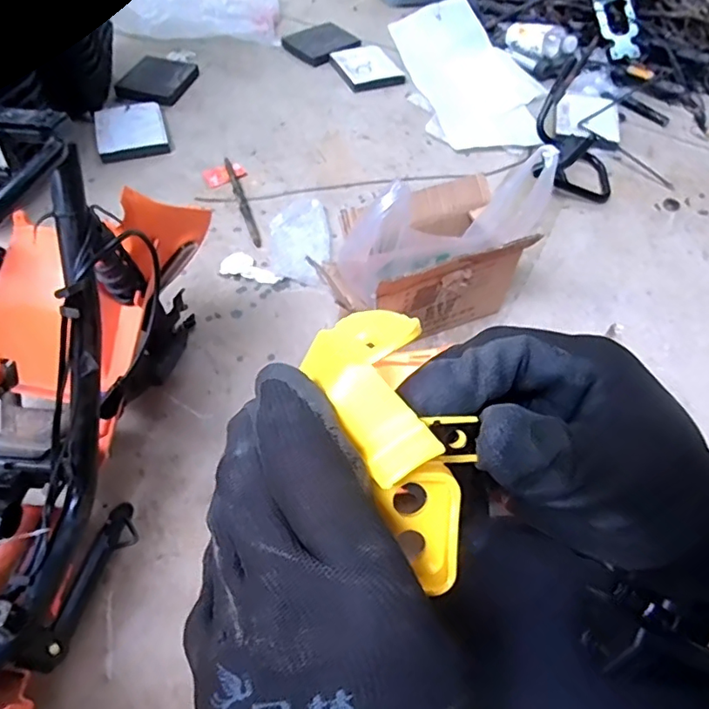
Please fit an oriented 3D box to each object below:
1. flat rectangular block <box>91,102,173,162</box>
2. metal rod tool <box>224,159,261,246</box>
[{"bbox_3d":[-0.538,-0.545,1.295,0.160,0.033,0.203,-16,56,-15],"label":"flat rectangular block"},{"bbox_3d":[-0.242,-0.333,1.158,0.023,0.017,0.289,-14,55,-14],"label":"metal rod tool"}]

